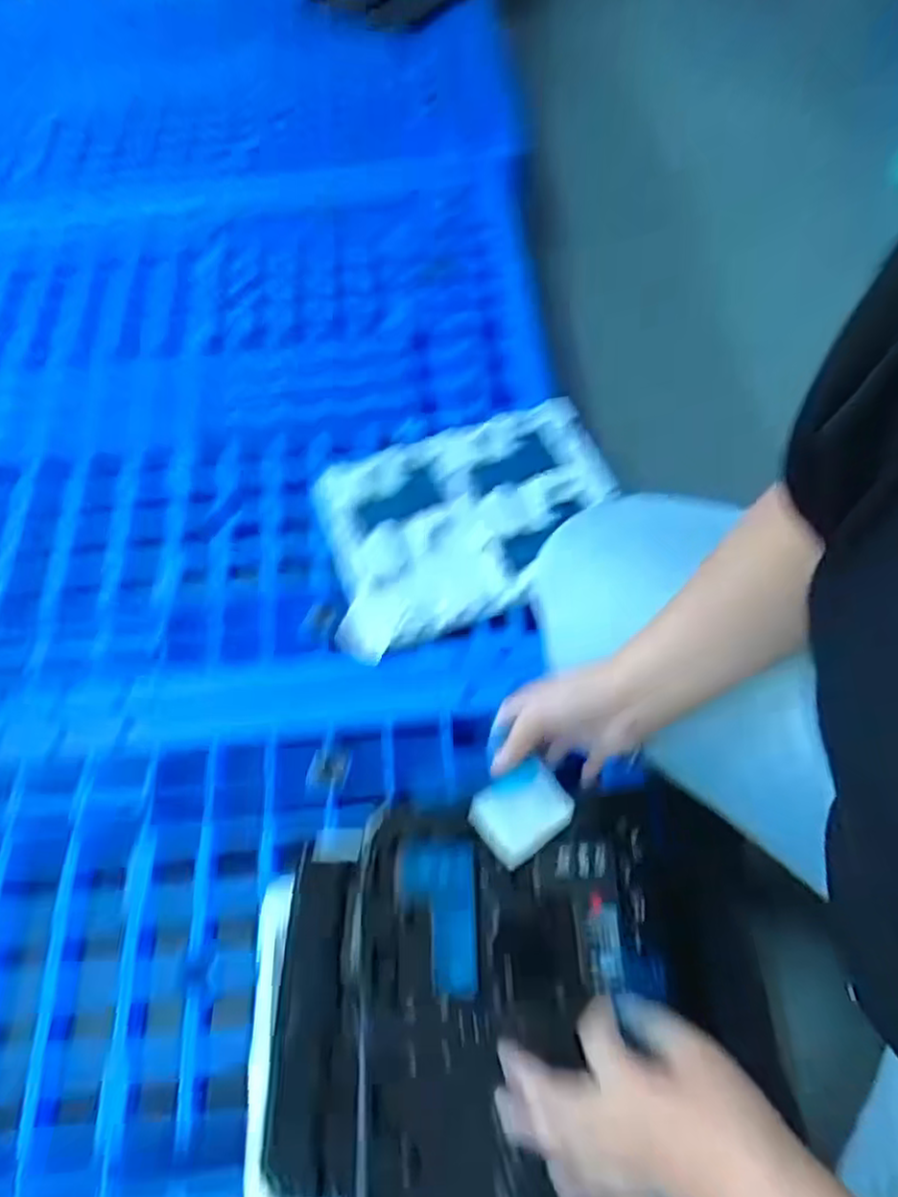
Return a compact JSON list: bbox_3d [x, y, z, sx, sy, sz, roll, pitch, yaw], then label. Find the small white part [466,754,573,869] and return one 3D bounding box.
[{"bbox_3d":[0.053,0.157,0.521,0.068,0.015,0.054,-35,64,-15],"label":"small white part"}]

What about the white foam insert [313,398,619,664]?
[{"bbox_3d":[0.019,-0.085,0.710,0.291,0.027,0.221,-19,61,-7],"label":"white foam insert"}]

